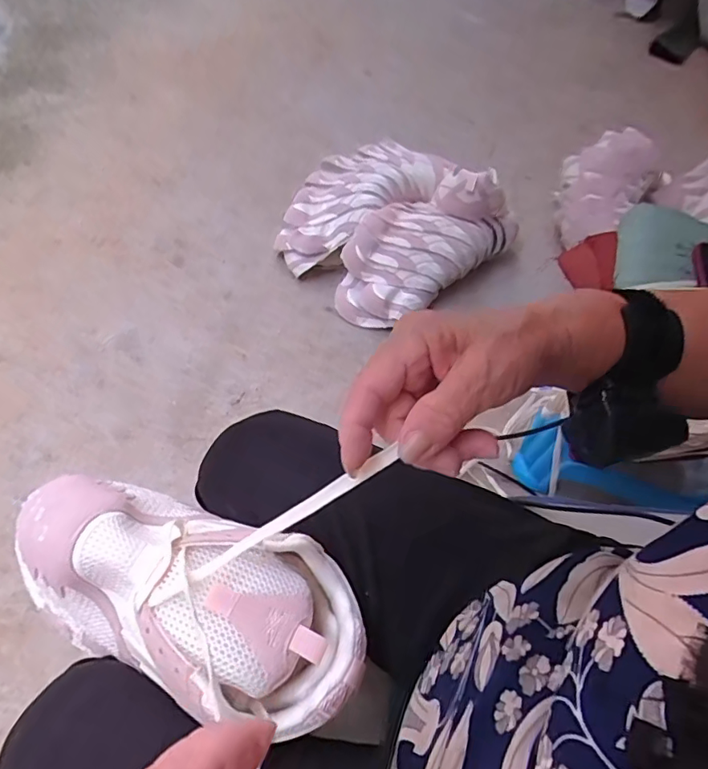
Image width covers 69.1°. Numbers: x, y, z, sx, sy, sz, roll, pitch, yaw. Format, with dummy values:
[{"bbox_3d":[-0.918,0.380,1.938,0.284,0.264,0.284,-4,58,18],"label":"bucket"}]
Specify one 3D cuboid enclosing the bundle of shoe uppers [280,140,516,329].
[{"bbox_3d":[0.063,-0.338,1.033,0.363,0.187,0.368,1,59,-2],"label":"bundle of shoe uppers"}]

